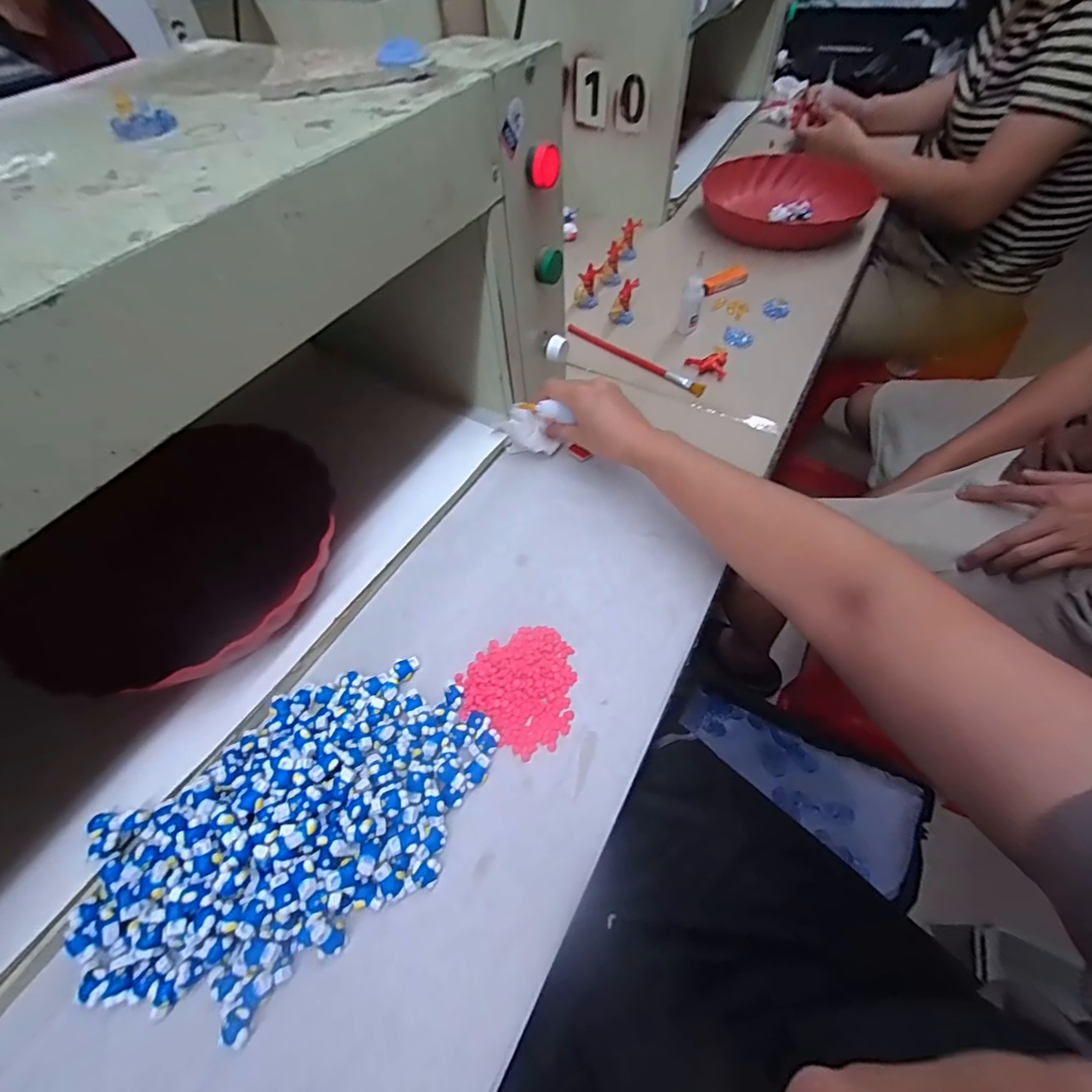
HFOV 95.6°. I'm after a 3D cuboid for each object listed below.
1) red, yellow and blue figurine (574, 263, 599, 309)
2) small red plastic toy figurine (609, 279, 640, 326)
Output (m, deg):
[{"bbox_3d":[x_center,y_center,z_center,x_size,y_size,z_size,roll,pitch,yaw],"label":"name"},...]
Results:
[{"bbox_3d":[0.053,-0.338,0.647,0.030,0.048,0.021,-5,53,1],"label":"red, yellow and blue figurine"},{"bbox_3d":[0.098,-0.309,0.628,0.030,0.050,0.030,8,55,10],"label":"small red plastic toy figurine"}]

